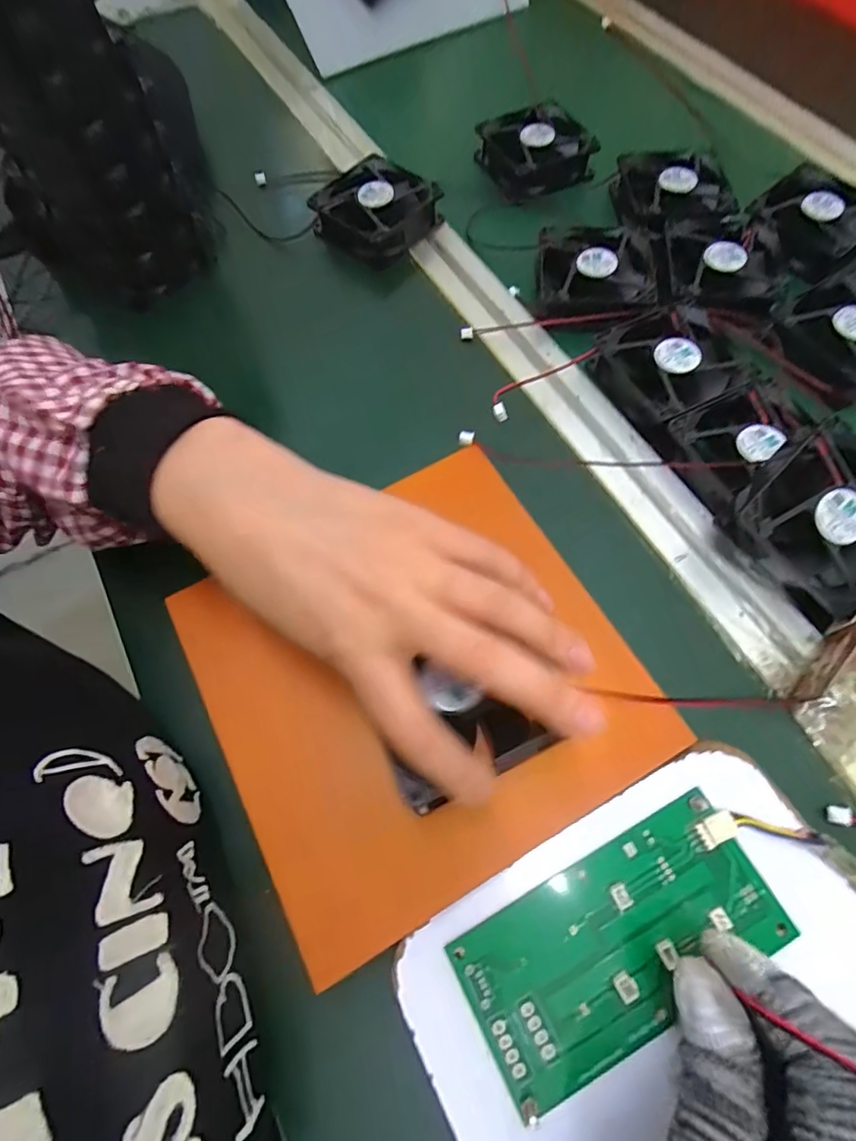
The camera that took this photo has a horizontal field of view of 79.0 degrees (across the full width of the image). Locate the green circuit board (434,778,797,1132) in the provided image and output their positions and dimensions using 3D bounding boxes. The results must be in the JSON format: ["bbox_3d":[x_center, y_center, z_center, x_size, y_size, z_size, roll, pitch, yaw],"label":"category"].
[{"bbox_3d":[0.081,0.156,0.219,0.133,0.008,0.065,-31,67,-8],"label":"green circuit board"}]

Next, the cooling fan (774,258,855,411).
[{"bbox_3d":[0.285,-0.161,0.348,0.083,0.033,0.078,-25,65,-13],"label":"cooling fan"}]

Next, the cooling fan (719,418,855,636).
[{"bbox_3d":[0.215,-0.026,0.283,0.082,0.032,0.086,-40,92,2],"label":"cooling fan"}]

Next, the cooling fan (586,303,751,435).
[{"bbox_3d":[0.160,-0.137,0.343,0.087,0.019,0.082,-29,66,-14],"label":"cooling fan"}]

